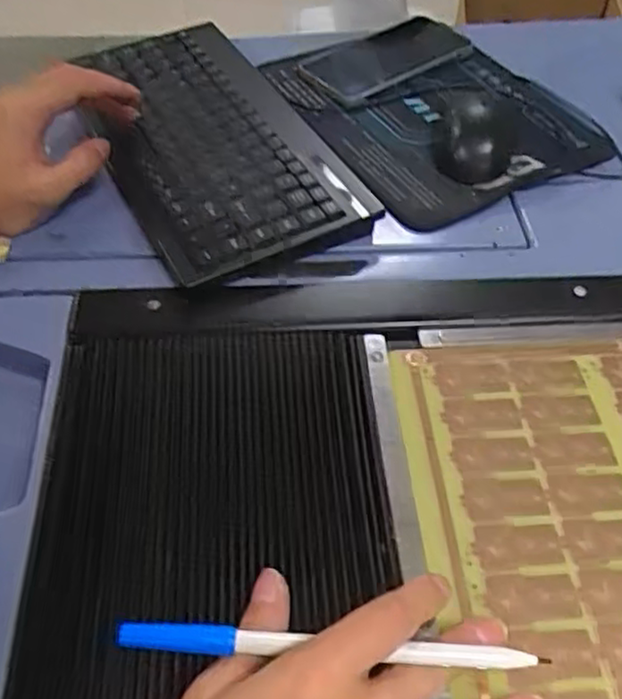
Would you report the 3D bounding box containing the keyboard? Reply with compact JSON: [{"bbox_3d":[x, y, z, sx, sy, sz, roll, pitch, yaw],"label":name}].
[{"bbox_3d":[-0.084,-0.163,0.519,0.146,0.022,0.276,-24,56,-19],"label":"keyboard"}]

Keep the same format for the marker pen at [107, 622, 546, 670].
[{"bbox_3d":[0.010,0.124,0.284,0.178,0.008,0.011,5,51,-2],"label":"marker pen"}]

